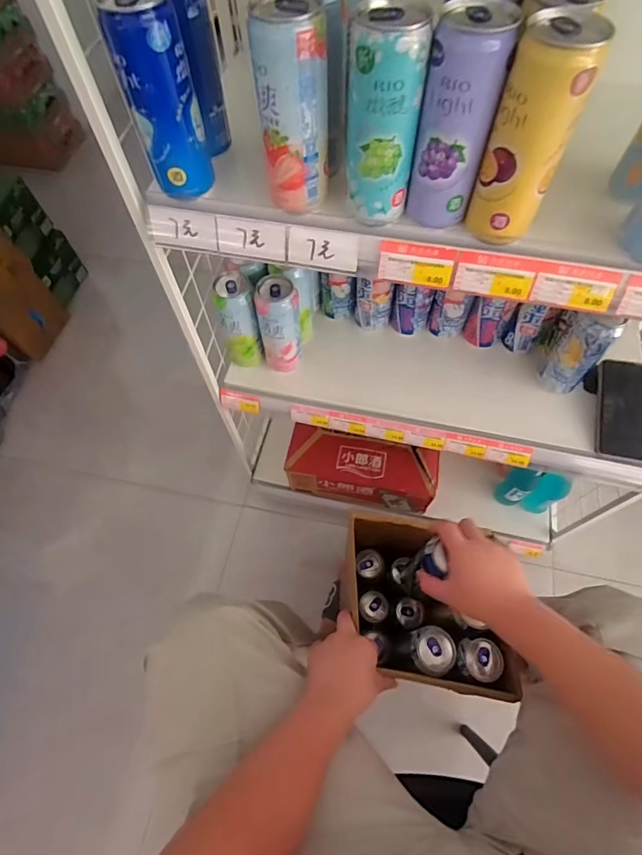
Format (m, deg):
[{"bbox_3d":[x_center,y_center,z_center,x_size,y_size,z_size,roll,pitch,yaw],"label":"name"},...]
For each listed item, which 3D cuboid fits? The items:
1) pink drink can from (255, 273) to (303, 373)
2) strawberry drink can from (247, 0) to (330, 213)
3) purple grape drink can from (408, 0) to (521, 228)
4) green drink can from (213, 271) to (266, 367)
[{"bbox_3d":[-0.065,-0.161,0.692,0.064,0.157,0.068,-8,64,-3],"label":"pink drink can"},{"bbox_3d":[-0.021,-0.257,0.358,0.057,0.137,0.052,-4,64,-1],"label":"strawberry drink can"},{"bbox_3d":[0.105,-0.234,0.343,0.057,0.137,0.051,14,65,8],"label":"purple grape drink can"},{"bbox_3d":[-0.131,-0.167,0.700,0.061,0.161,0.056,0,64,1],"label":"green drink can"}]

